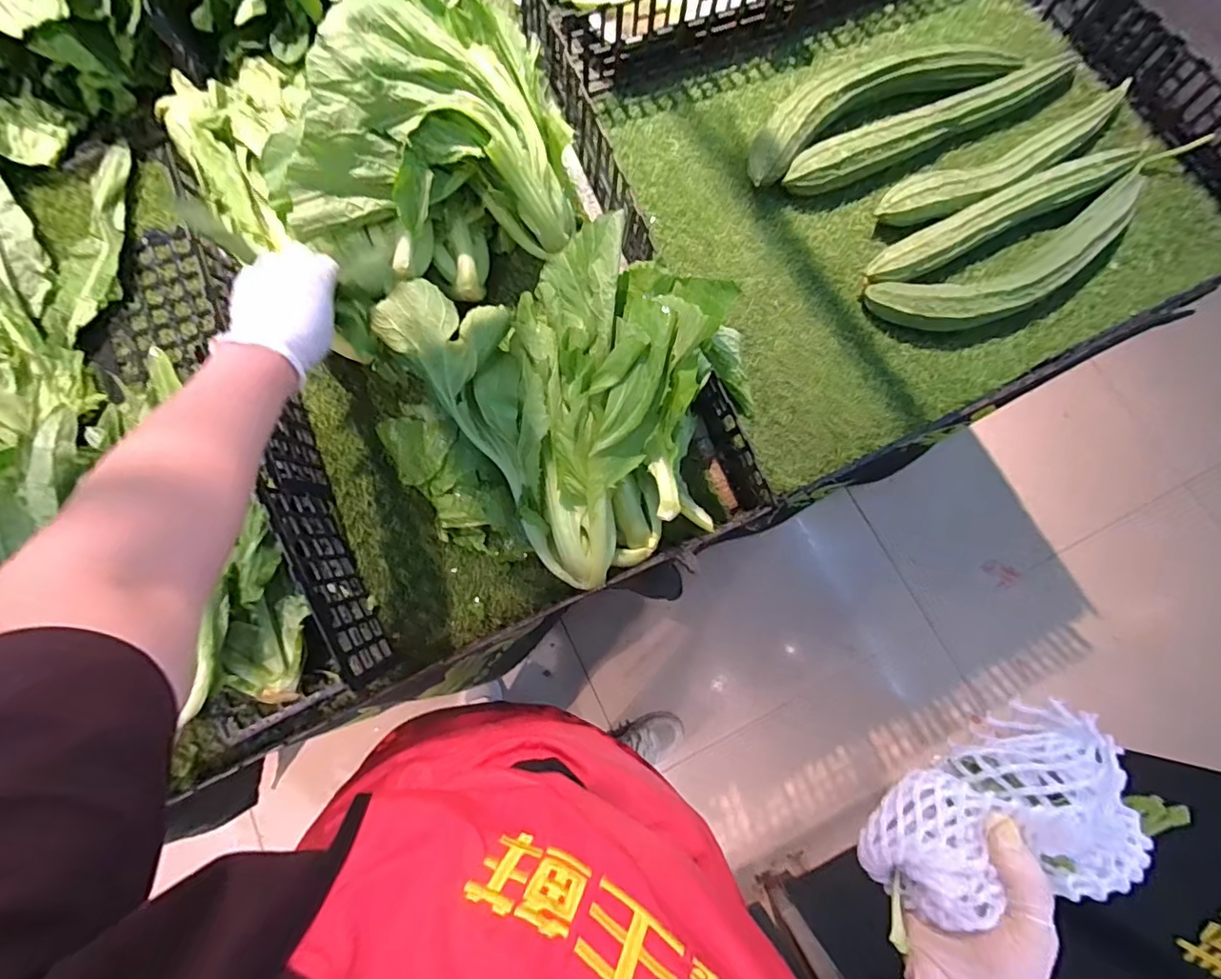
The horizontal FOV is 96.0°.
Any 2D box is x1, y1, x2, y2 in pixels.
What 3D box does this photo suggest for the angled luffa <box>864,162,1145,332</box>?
[{"bbox_3d":[0.495,-0.272,0.663,0.365,0.058,0.105,-25,77,-6],"label":"angled luffa"}]

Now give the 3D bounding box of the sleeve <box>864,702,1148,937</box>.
[{"bbox_3d":[0.241,0.205,0.342,0.150,0.075,0.087,-18,76,-4],"label":"sleeve"}]

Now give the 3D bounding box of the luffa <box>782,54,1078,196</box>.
[{"bbox_3d":[0.413,-0.472,0.718,0.412,0.057,0.058,-24,77,-6],"label":"luffa"}]

